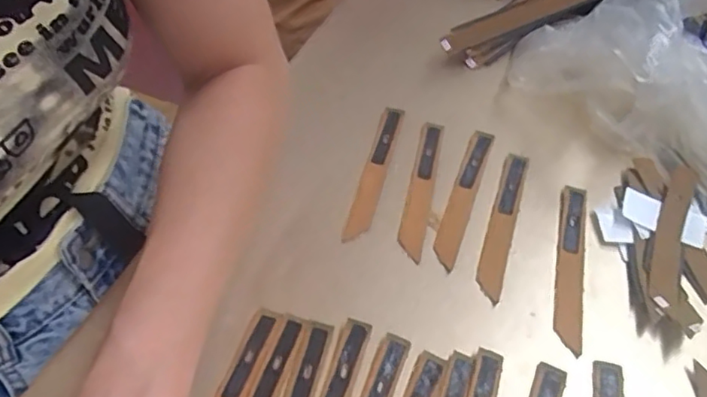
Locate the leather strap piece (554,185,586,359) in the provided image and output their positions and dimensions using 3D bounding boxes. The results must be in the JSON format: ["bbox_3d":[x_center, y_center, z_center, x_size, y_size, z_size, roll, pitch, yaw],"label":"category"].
[{"bbox_3d":[0.143,0.041,0.387,0.016,0.004,0.127,12,52,8],"label":"leather strap piece"}]

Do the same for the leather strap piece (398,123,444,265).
[{"bbox_3d":[0.049,-0.009,0.427,0.016,0.005,0.123,11,52,8],"label":"leather strap piece"}]

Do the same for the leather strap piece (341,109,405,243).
[{"bbox_3d":[0.016,-0.021,0.433,0.016,0.006,0.126,13,52,9],"label":"leather strap piece"}]

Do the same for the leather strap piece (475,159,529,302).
[{"bbox_3d":[0.103,0.017,0.408,0.016,0.004,0.122,14,55,13],"label":"leather strap piece"}]

